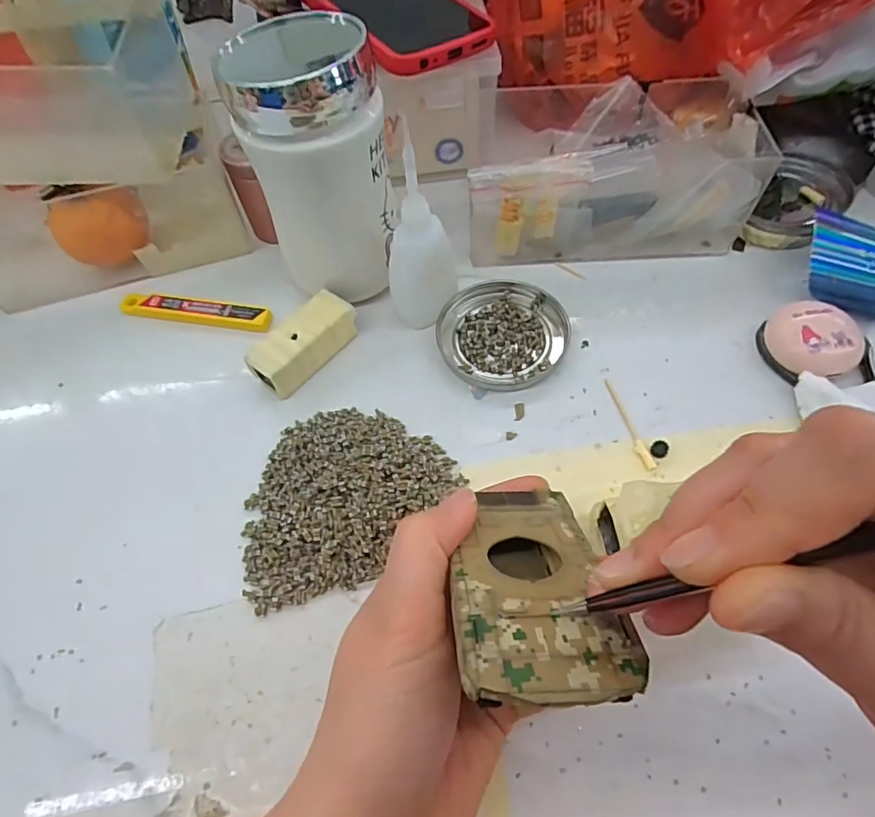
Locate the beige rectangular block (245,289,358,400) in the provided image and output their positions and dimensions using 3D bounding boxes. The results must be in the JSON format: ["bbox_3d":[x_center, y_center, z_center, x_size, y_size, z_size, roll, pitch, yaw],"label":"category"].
[{"bbox_3d":[-0.081,-0.038,0.321,0.032,0.023,0.068,33,67,20],"label":"beige rectangular block"}]

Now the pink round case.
[{"bbox_3d":[0.214,-0.038,0.307,0.046,0.025,0.045,-2,60,3],"label":"pink round case"}]

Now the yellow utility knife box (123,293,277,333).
[{"bbox_3d":[-0.160,-0.064,0.351,0.105,0.006,0.017,9,61,9],"label":"yellow utility knife box"}]

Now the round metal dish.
[{"bbox_3d":[0.040,-0.048,0.333,0.077,0.007,0.080,-2,60,3],"label":"round metal dish"}]

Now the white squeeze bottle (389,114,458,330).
[{"bbox_3d":[-0.011,-0.093,0.298,0.030,0.111,0.039,28,66,18],"label":"white squeeze bottle"}]

